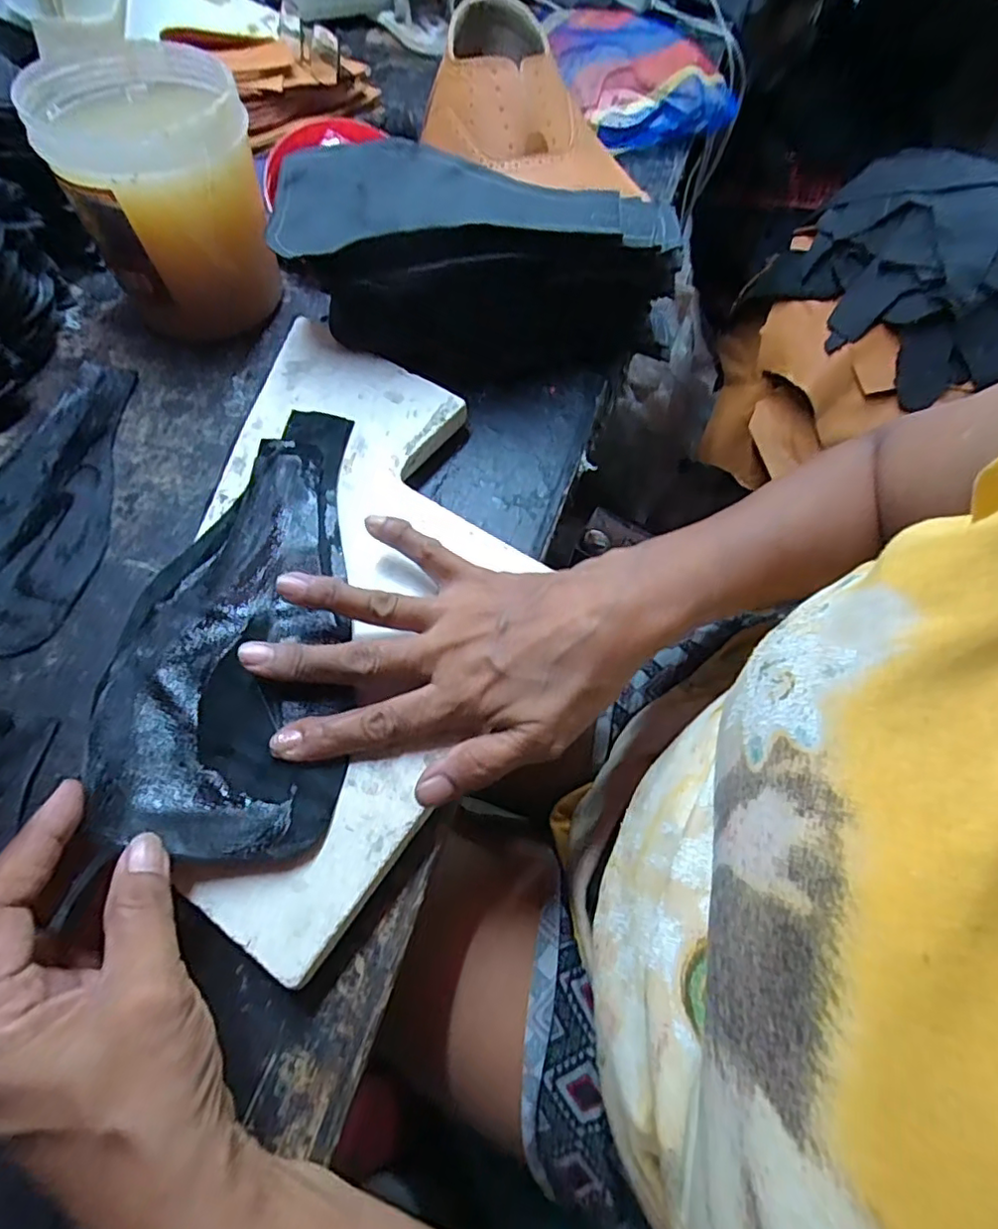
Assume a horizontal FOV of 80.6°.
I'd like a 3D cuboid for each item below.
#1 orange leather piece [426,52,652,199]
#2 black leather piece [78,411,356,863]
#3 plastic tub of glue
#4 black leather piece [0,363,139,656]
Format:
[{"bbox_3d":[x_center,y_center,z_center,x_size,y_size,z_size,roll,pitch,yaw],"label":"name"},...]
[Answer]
[{"bbox_3d":[0.040,-0.417,0.508,0.192,0.067,0.086,7,59,-19],"label":"orange leather piece"},{"bbox_3d":[-0.122,-0.011,0.295,0.107,0.017,0.243,3,60,-2],"label":"black leather piece"},{"bbox_3d":[-0.218,-0.268,0.393,0.105,0.131,0.111,1,61,-3],"label":"plastic tub of glue"},{"bbox_3d":[-0.279,-0.074,0.355,0.100,0.005,0.207,4,61,-1],"label":"black leather piece"}]

